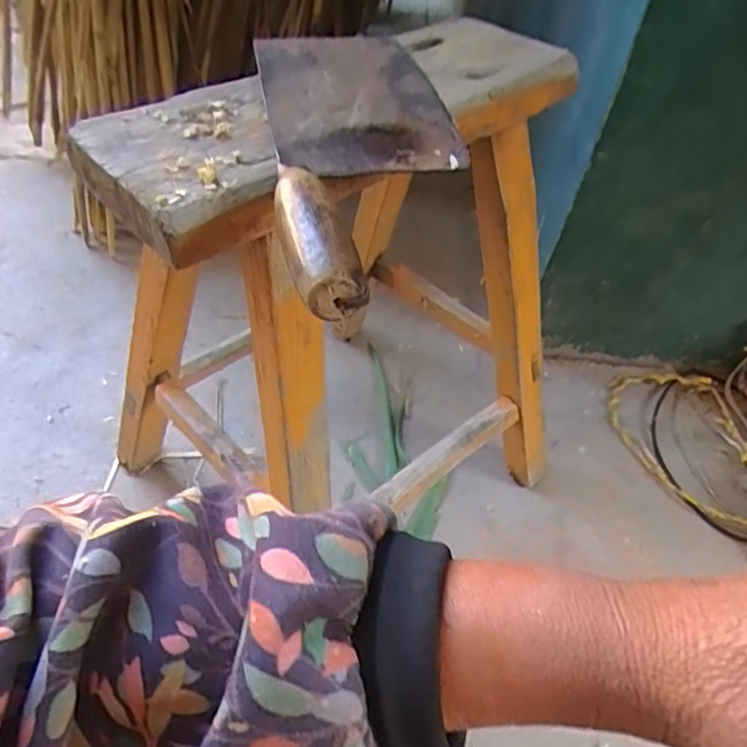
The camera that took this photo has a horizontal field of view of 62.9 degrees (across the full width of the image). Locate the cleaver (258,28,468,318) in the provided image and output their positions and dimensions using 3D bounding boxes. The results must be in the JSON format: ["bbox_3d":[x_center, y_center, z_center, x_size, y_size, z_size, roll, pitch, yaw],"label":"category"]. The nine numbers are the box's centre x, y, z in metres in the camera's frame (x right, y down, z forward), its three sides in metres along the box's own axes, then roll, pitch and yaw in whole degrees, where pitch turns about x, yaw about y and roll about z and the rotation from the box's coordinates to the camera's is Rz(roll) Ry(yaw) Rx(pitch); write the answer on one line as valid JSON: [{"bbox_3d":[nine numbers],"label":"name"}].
[{"bbox_3d":[-0.002,-0.135,0.333,0.108,0.024,0.275,-5,50,-10],"label":"cleaver"}]

